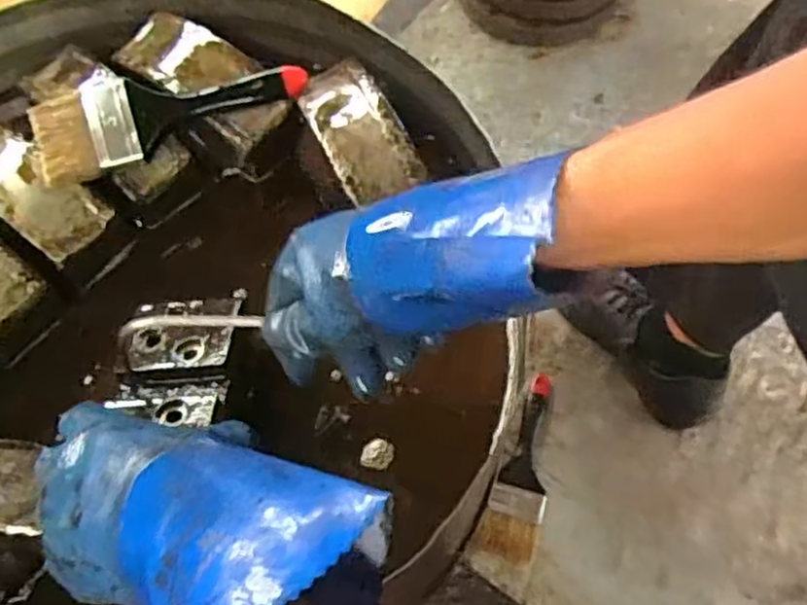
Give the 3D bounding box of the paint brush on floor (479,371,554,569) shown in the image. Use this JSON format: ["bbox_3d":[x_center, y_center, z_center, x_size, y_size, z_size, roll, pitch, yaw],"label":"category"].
[{"bbox_3d":[0.134,0.173,0.796,0.056,0.023,0.203,15,64,10],"label":"paint brush on floor"}]

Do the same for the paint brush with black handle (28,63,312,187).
[{"bbox_3d":[-0.176,-0.148,0.561,0.203,0.021,0.069,-17,63,-7],"label":"paint brush with black handle"}]

